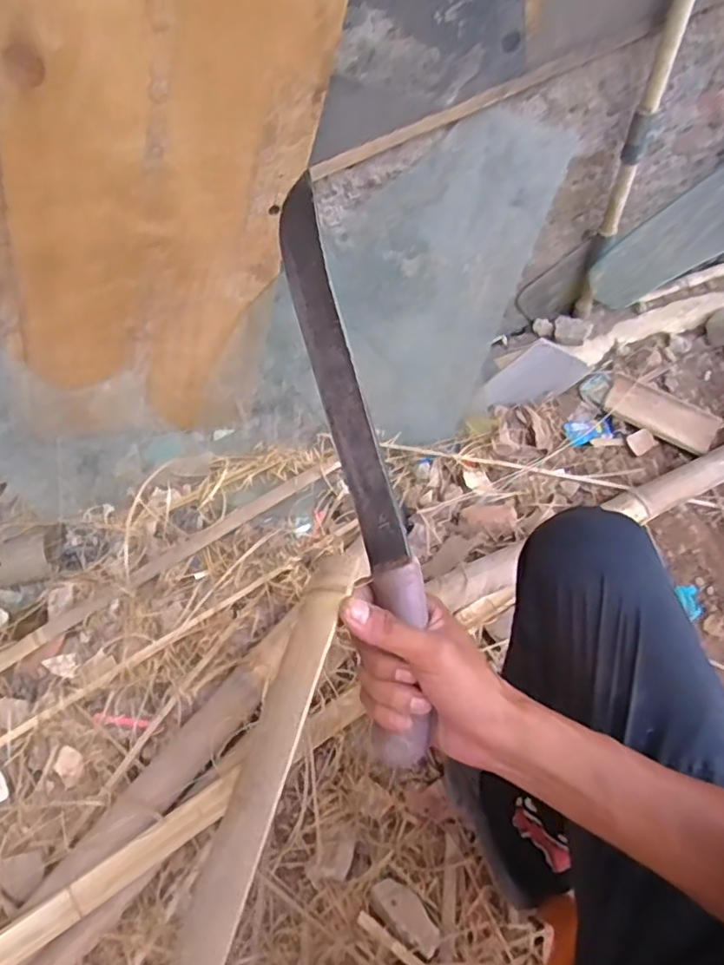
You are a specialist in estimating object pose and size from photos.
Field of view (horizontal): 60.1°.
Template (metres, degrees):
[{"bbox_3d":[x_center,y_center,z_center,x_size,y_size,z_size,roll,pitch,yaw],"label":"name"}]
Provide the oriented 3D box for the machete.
[{"bbox_3d":[-0.007,-0.016,0.430,0.049,0.017,0.400,-13,82,-5],"label":"machete"}]

